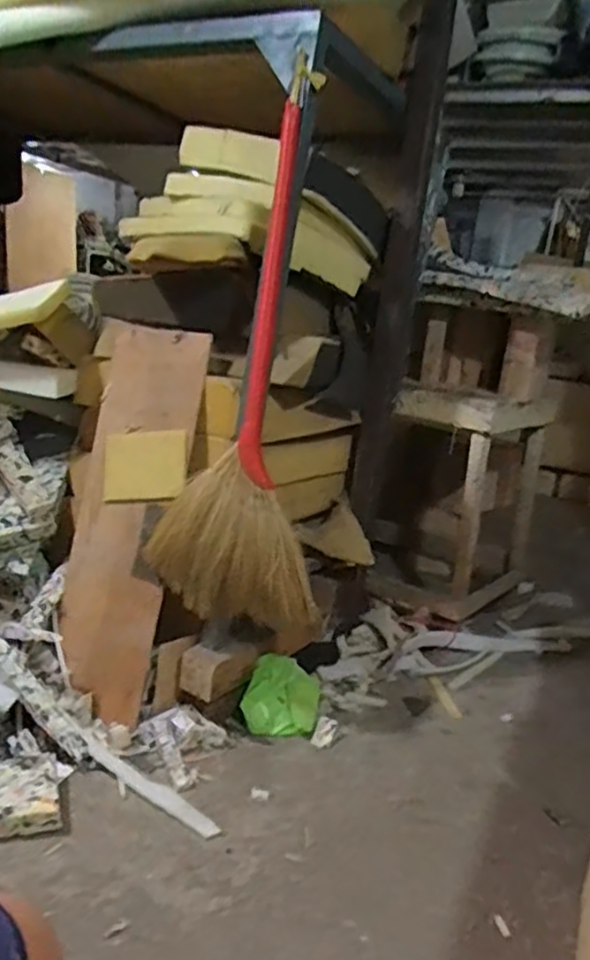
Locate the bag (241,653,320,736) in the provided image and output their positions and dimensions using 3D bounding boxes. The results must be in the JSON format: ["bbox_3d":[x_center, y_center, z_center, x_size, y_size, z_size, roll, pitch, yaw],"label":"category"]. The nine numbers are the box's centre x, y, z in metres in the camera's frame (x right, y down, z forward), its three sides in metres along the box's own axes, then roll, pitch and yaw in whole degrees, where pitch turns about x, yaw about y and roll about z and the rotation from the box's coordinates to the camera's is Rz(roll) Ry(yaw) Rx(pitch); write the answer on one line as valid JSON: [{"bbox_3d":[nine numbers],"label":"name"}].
[{"bbox_3d":[-0.025,0.467,1.559,0.160,0.128,0.158,7,14,4],"label":"bag"}]

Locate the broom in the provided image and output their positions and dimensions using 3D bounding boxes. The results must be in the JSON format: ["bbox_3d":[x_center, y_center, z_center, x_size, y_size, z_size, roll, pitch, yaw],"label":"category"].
[{"bbox_3d":[-0.083,-0.189,1.353,0.347,0.992,0.100,6,14,-1],"label":"broom"}]

